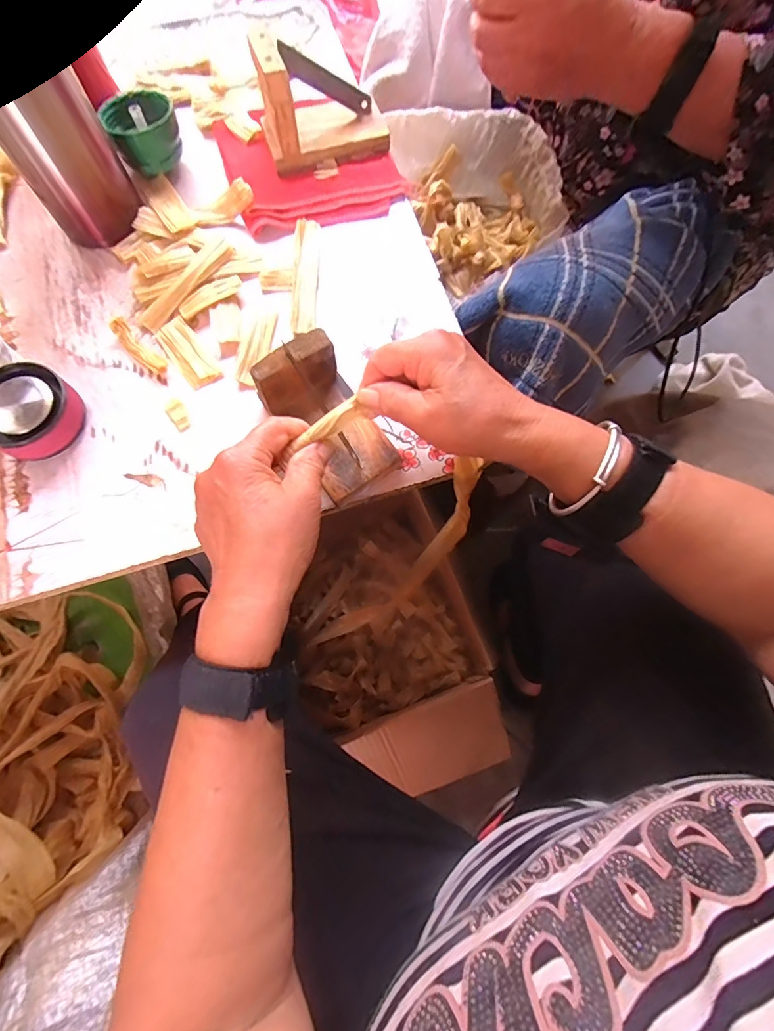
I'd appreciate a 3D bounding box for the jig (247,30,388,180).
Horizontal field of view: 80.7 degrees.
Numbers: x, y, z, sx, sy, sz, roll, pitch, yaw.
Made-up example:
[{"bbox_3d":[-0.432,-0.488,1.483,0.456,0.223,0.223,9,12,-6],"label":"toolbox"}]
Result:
[{"bbox_3d":[-0.056,-0.363,0.402,0.111,0.081,0.058,-13,73,-3],"label":"jig"}]

